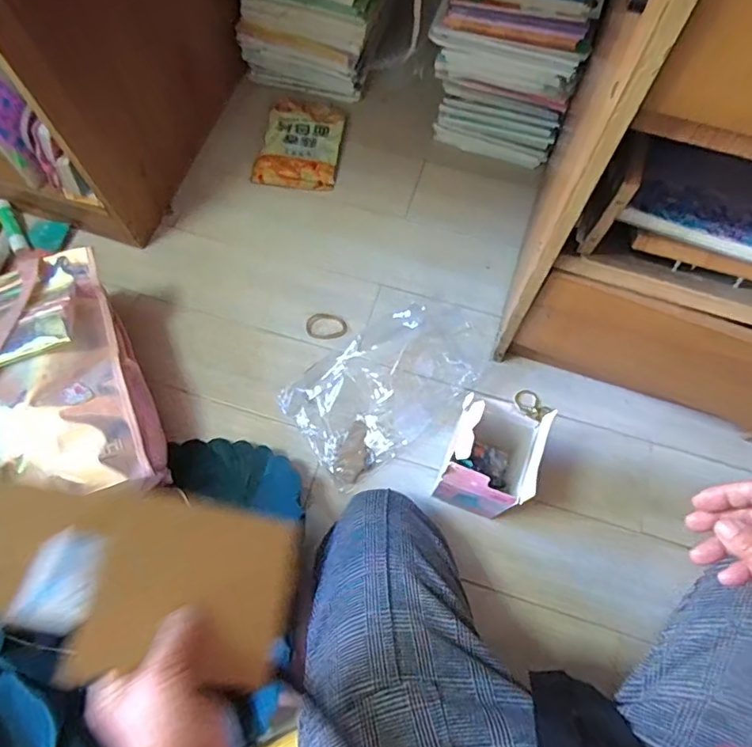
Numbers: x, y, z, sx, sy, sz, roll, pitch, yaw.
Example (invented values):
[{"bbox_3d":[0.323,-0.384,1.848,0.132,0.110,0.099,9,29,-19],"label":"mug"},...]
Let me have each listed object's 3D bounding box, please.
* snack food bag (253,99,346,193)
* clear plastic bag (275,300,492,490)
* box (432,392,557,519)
[{"bbox_3d":[-0.131,-0.403,0.955,0.137,0.016,0.176,8,70,4],"label":"snack food bag"},{"bbox_3d":[0.027,0.001,0.779,0.311,0.062,0.179,-34,73,-11],"label":"clear plastic bag"},{"bbox_3d":[0.134,0.104,0.662,0.089,0.209,0.103,16,71,6],"label":"box"}]

